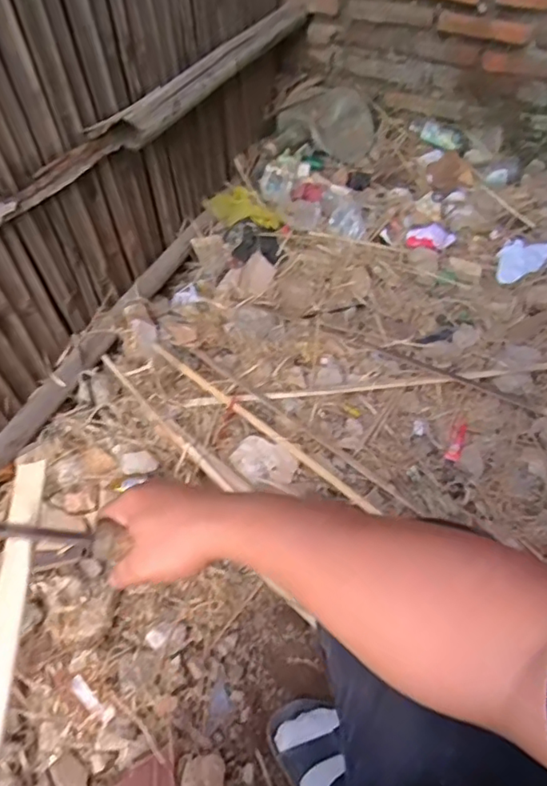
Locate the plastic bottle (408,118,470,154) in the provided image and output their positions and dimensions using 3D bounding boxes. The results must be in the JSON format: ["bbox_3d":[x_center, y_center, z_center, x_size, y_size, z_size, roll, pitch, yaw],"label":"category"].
[{"bbox_3d":[0.433,-0.677,1.511,0.046,0.060,0.166,-36,57,-26],"label":"plastic bottle"}]

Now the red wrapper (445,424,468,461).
[{"bbox_3d":[0.312,0.084,0.968,0.019,0.016,0.068,26,57,17],"label":"red wrapper"}]

